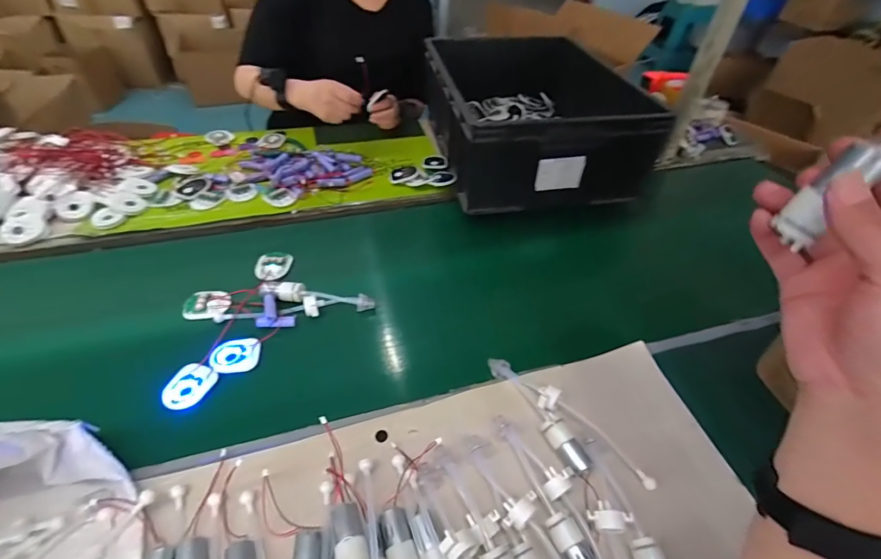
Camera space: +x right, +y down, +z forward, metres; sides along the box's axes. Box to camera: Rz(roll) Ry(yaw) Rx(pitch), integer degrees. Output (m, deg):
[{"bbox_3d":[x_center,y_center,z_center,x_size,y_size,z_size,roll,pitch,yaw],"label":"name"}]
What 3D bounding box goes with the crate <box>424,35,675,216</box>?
[{"bbox_3d":[0.170,-0.343,0.862,0.350,0.166,0.484,-7,45,-9],"label":"crate"}]

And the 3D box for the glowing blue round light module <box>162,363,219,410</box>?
[{"bbox_3d":[-0.298,0.125,0.495,0.046,0.013,0.057,16,46,14],"label":"glowing blue round light module"}]

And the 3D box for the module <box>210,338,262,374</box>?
[{"bbox_3d":[-0.254,0.096,0.525,0.056,0.014,0.041,-12,46,-14],"label":"module"}]

